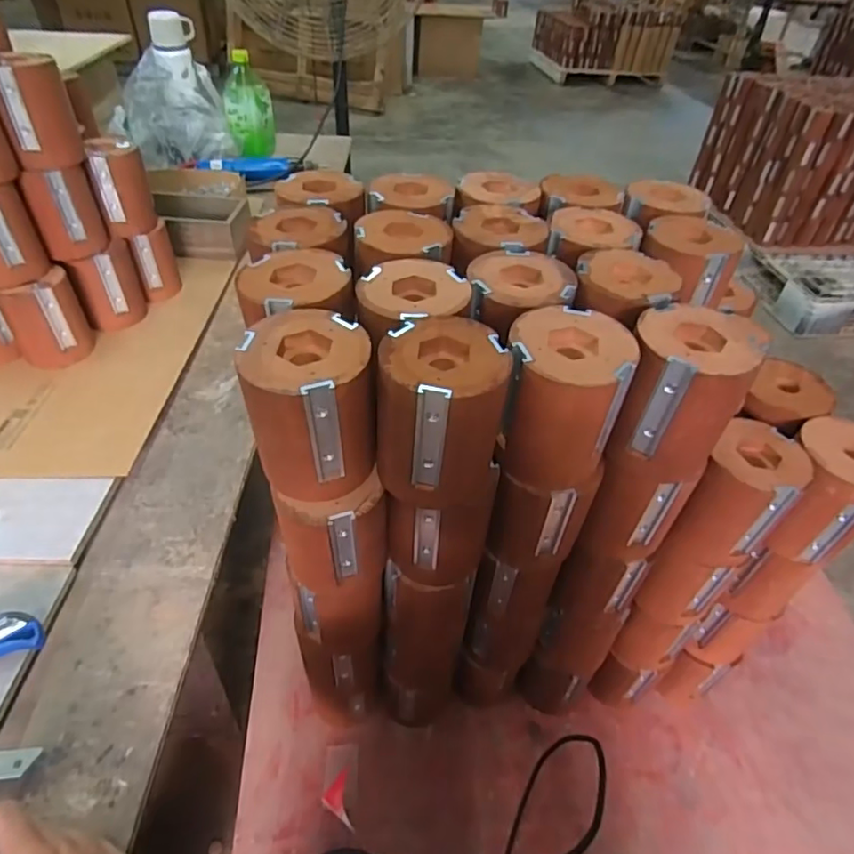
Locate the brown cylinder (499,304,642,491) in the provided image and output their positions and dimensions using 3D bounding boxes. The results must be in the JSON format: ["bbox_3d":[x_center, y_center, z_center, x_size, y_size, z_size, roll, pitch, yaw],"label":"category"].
[{"bbox_3d":[0.088,-0.016,0.381,0.076,0.100,0.072,2,43,-2],"label":"brown cylinder"}]

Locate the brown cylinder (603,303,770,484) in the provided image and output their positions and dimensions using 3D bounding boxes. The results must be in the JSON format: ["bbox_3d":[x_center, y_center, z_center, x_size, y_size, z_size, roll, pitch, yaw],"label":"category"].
[{"bbox_3d":[0.172,-0.022,0.393,0.075,0.101,0.071,18,45,14],"label":"brown cylinder"}]

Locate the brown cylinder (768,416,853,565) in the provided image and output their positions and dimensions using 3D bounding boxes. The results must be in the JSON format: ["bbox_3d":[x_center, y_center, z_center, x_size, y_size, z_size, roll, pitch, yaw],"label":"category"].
[{"bbox_3d":[0.328,0.056,0.471,0.076,0.098,0.078,34,51,28],"label":"brown cylinder"}]

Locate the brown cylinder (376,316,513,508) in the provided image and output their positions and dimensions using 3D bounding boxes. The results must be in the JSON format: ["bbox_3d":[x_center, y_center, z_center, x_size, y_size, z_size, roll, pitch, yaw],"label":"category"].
[{"bbox_3d":[0.010,-0.007,0.369,0.076,0.100,0.074,12,44,8],"label":"brown cylinder"}]

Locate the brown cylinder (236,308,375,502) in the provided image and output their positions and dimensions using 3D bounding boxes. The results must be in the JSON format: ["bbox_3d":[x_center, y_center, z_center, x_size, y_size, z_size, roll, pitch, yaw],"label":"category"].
[{"bbox_3d":[-0.078,-0.012,0.367,0.081,0.098,0.078,-8,45,-12],"label":"brown cylinder"}]

